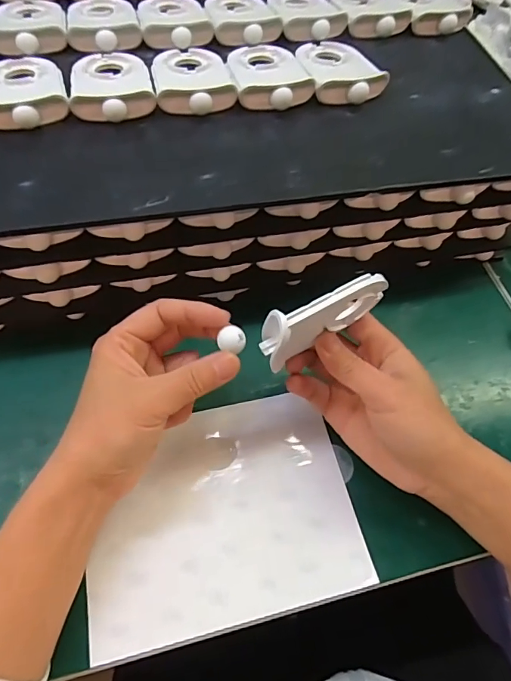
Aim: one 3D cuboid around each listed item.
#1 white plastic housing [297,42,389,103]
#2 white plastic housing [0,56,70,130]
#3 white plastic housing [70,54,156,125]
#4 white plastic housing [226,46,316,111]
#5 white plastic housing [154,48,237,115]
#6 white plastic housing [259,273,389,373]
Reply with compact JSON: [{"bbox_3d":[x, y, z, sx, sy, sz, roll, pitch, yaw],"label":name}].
[{"bbox_3d":[0.067,-0.220,0.358,0.059,0.017,0.084,-7,61,-8],"label":"white plastic housing"},{"bbox_3d":[-0.169,-0.183,0.322,0.057,0.017,0.085,-17,62,-13],"label":"white plastic housing"},{"bbox_3d":[-0.106,-0.192,0.330,0.057,0.016,0.084,-8,61,-8],"label":"white plastic housing"},{"bbox_3d":[0.010,-0.208,0.346,0.058,0.017,0.079,-6,60,-7],"label":"white plastic housing"},{"bbox_3d":[-0.048,-0.200,0.339,0.056,0.016,0.083,-9,61,-9],"label":"white plastic housing"},{"bbox_3d":[0.037,-0.013,0.263,0.091,0.053,0.016,-32,67,-20],"label":"white plastic housing"}]

